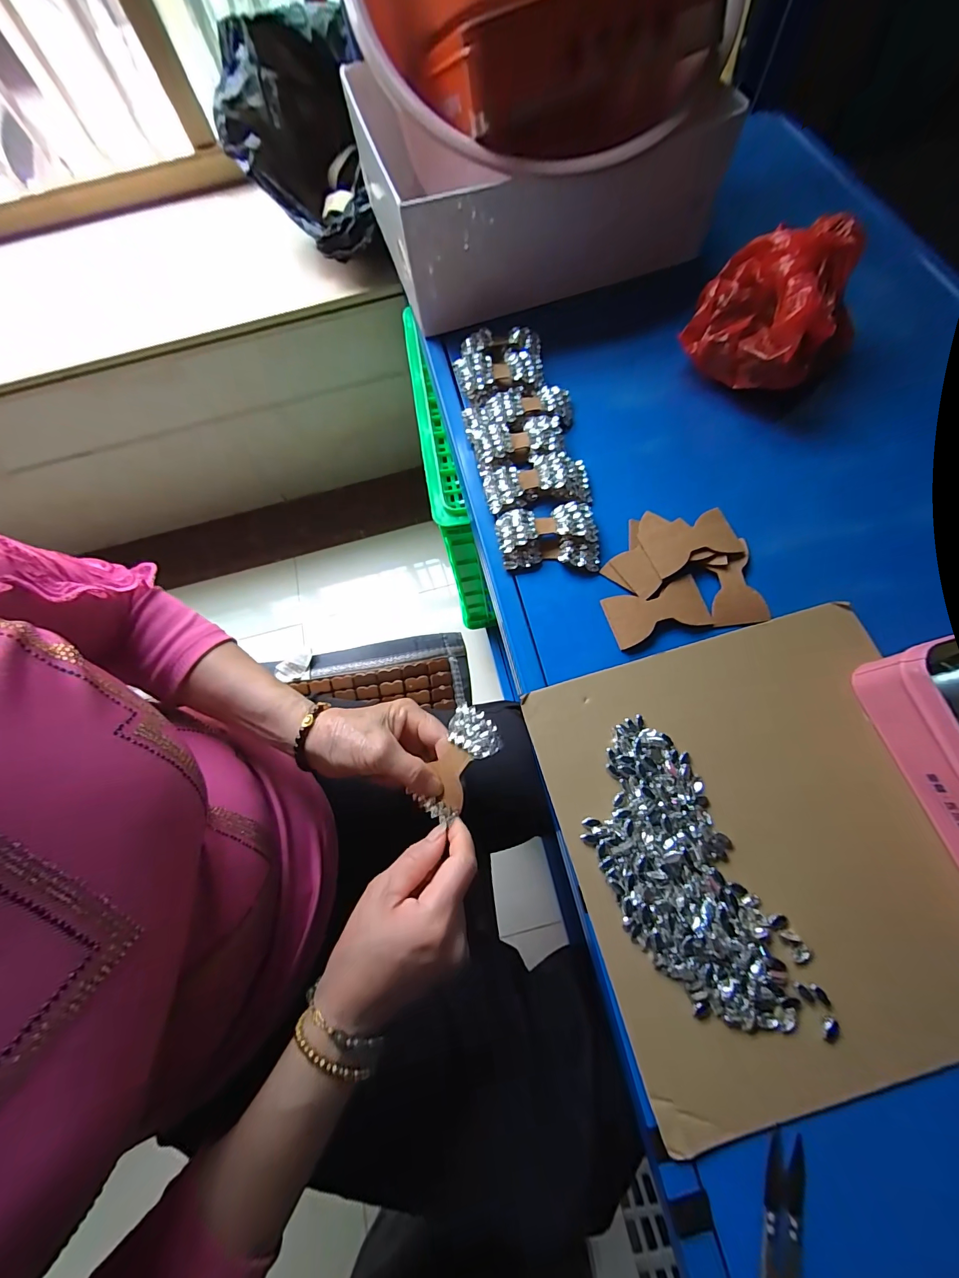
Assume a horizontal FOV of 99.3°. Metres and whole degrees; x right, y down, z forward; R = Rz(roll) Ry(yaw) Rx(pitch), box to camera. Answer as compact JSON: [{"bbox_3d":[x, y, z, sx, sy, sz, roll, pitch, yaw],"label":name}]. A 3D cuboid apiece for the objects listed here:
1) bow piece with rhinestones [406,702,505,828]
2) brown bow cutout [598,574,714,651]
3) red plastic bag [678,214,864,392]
[{"bbox_3d":[-0.014,0.094,0.311,0.041,0.015,0.084,22,75,8],"label":"bow piece with rhinestones"},{"bbox_3d":[0.154,-0.025,0.351,0.081,0.005,0.045,-17,70,-2],"label":"brown bow cutout"},{"bbox_3d":[0.280,-0.318,0.400,0.131,0.092,0.132,21,74,9],"label":"red plastic bag"}]

